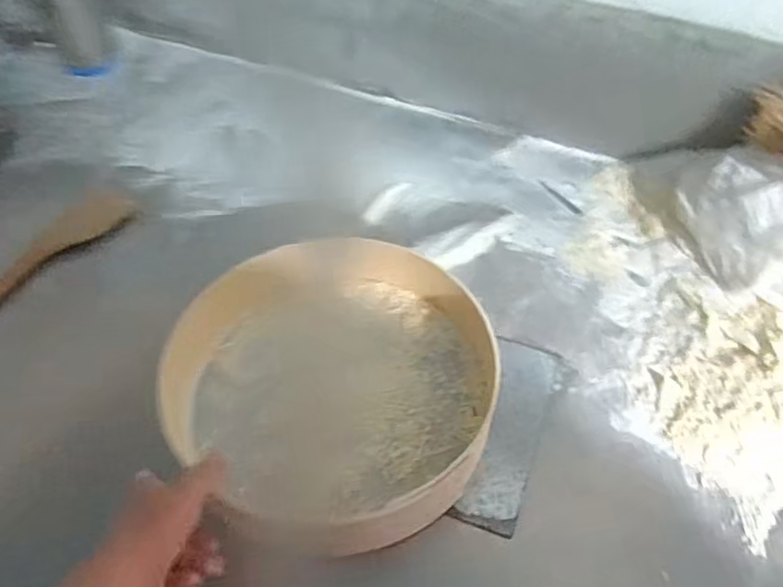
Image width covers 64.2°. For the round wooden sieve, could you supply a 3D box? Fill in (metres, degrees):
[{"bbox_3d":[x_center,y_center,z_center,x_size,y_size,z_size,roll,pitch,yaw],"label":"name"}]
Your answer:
[{"bbox_3d":[-0.059,0.082,0.607,0.308,0.059,0.301,-6,53,-5],"label":"round wooden sieve"}]

